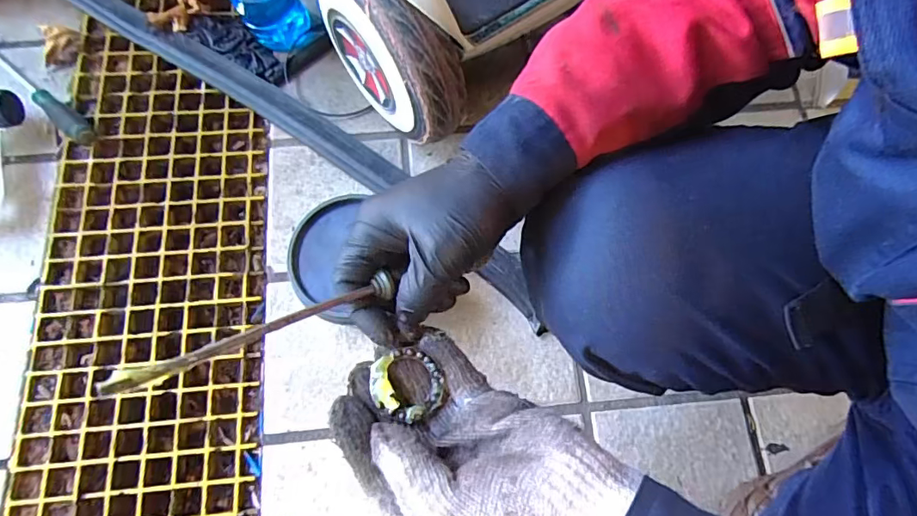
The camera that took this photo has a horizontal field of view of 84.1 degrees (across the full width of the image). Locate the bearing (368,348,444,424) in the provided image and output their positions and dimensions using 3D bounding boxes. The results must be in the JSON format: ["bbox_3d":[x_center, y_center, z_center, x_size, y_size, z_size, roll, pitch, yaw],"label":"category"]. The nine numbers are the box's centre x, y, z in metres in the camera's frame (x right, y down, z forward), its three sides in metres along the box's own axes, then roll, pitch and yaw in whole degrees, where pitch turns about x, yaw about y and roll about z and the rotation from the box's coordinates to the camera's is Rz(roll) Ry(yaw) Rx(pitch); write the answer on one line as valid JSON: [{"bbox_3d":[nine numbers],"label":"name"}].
[{"bbox_3d":[-0.031,0.078,0.315,0.041,0.011,0.040,-7,72,-3],"label":"bearing"}]

